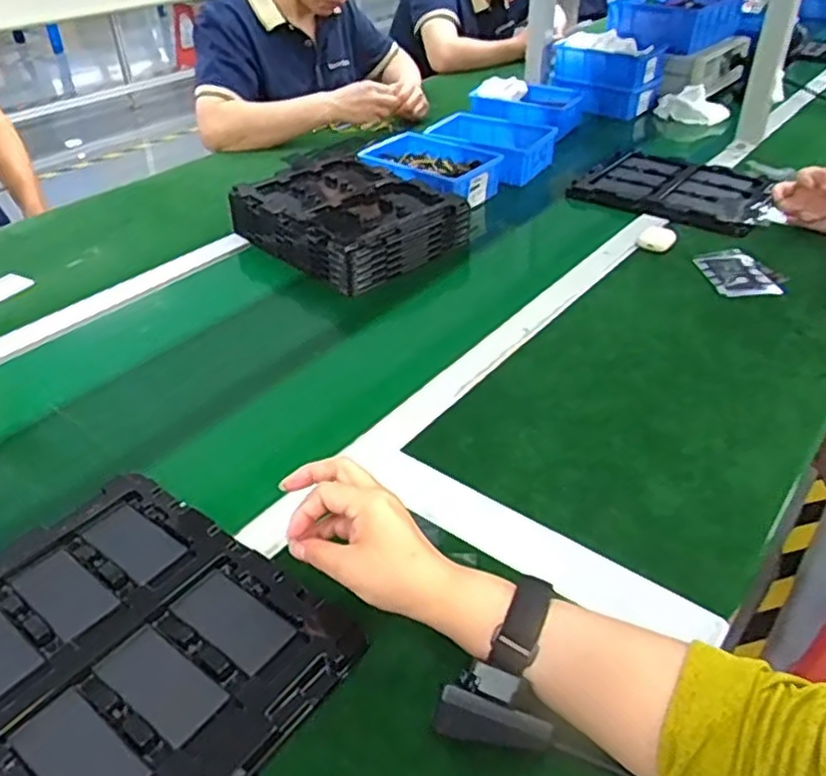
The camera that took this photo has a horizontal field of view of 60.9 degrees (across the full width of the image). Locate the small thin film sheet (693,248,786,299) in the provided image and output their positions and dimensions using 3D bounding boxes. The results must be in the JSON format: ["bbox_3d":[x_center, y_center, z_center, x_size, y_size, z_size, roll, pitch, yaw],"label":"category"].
[{"bbox_3d":[0.418,-0.146,0.902,0.078,0.007,0.116,-10,42,0],"label":"small thin film sheet"}]

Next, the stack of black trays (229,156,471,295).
[{"bbox_3d":[-0.087,-0.245,0.996,0.229,0.056,0.266,-31,47,-33],"label":"stack of black trays"}]

